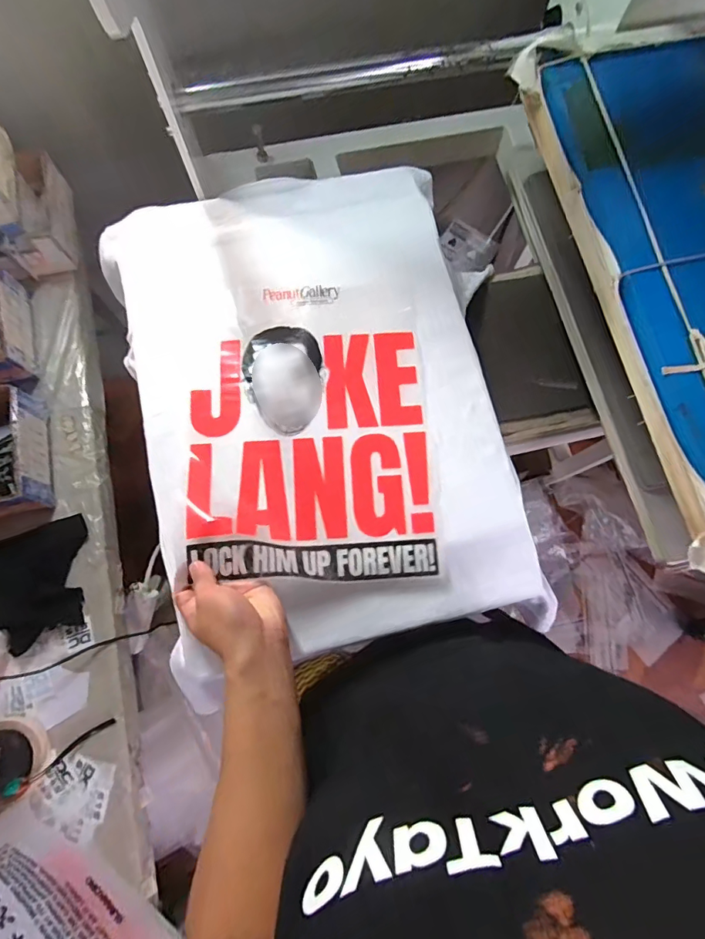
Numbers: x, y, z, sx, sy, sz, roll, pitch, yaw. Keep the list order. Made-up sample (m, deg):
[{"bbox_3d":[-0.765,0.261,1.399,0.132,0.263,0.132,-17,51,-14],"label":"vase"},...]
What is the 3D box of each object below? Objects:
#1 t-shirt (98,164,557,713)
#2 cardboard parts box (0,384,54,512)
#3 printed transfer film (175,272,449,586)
[{"bbox_3d":[-0.047,-0.091,0.548,0.411,0.042,0.605,-13,77,-5],"label":"t-shirt"},{"bbox_3d":[-0.473,-0.035,0.612,0.092,0.059,0.180,-13,77,-5],"label":"cardboard parts box"},{"bbox_3d":[-0.052,-0.056,0.528,0.286,0.030,0.367,-4,77,-3],"label":"printed transfer film"}]

